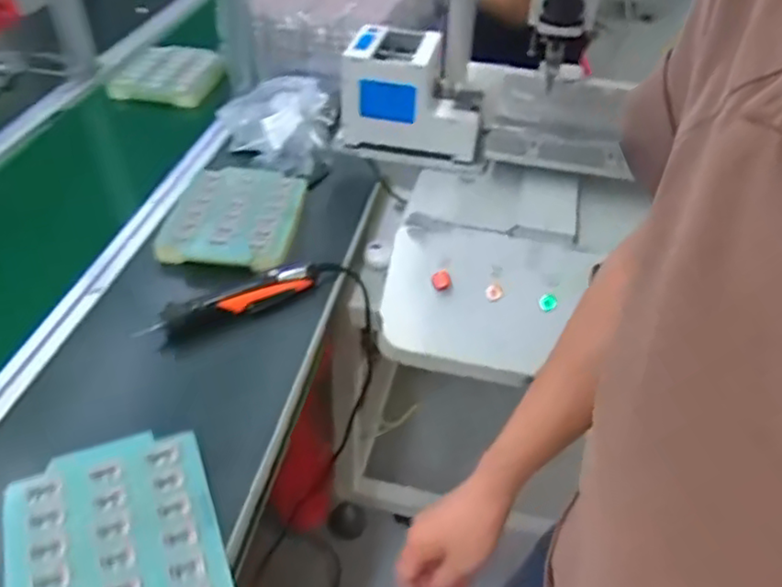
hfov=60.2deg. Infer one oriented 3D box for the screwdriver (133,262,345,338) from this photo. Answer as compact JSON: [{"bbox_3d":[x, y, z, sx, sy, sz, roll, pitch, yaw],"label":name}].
[{"bbox_3d":[-0.198,0.011,0.884,0.264,0.044,0.049,-20,46,-23],"label":"screwdriver"}]

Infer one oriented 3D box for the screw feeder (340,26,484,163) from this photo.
[{"bbox_3d":[0.034,-0.312,1.026,0.199,0.141,0.150,5,41,4],"label":"screw feeder"}]

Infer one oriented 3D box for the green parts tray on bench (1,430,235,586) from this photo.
[{"bbox_3d":[-0.250,0.227,0.609,0.178,0.023,0.221,-14,47,-19],"label":"green parts tray on bench"}]

